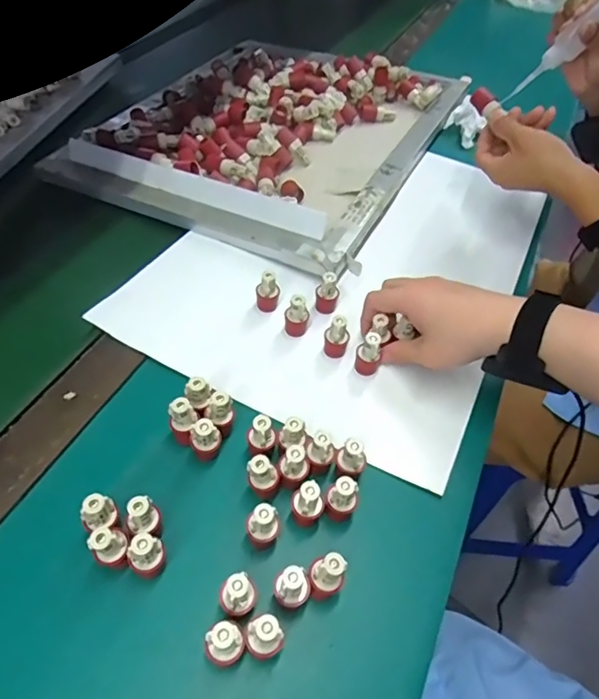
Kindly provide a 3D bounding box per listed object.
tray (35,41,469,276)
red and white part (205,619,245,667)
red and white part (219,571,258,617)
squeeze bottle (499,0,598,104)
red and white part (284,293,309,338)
[{"bbox_3d":[-0.032,-0.321,0.705,0.404,0.042,0.500,22,52,14],"label":"tray"},{"bbox_3d":[-0.045,0.180,0.308,0.023,0.048,0.019,-13,52,-15],"label":"red and white part"},{"bbox_3d":[-0.038,0.159,0.324,0.018,0.051,0.022,25,52,17],"label":"red and white part"},{"bbox_3d":[0.283,-0.324,0.546,0.152,0.030,0.025,-38,54,16],"label":"squeeze bottle"},{"bbox_3d":[-0.002,-0.034,0.479,0.018,0.039,0.017,37,57,25],"label":"red and white part"}]

